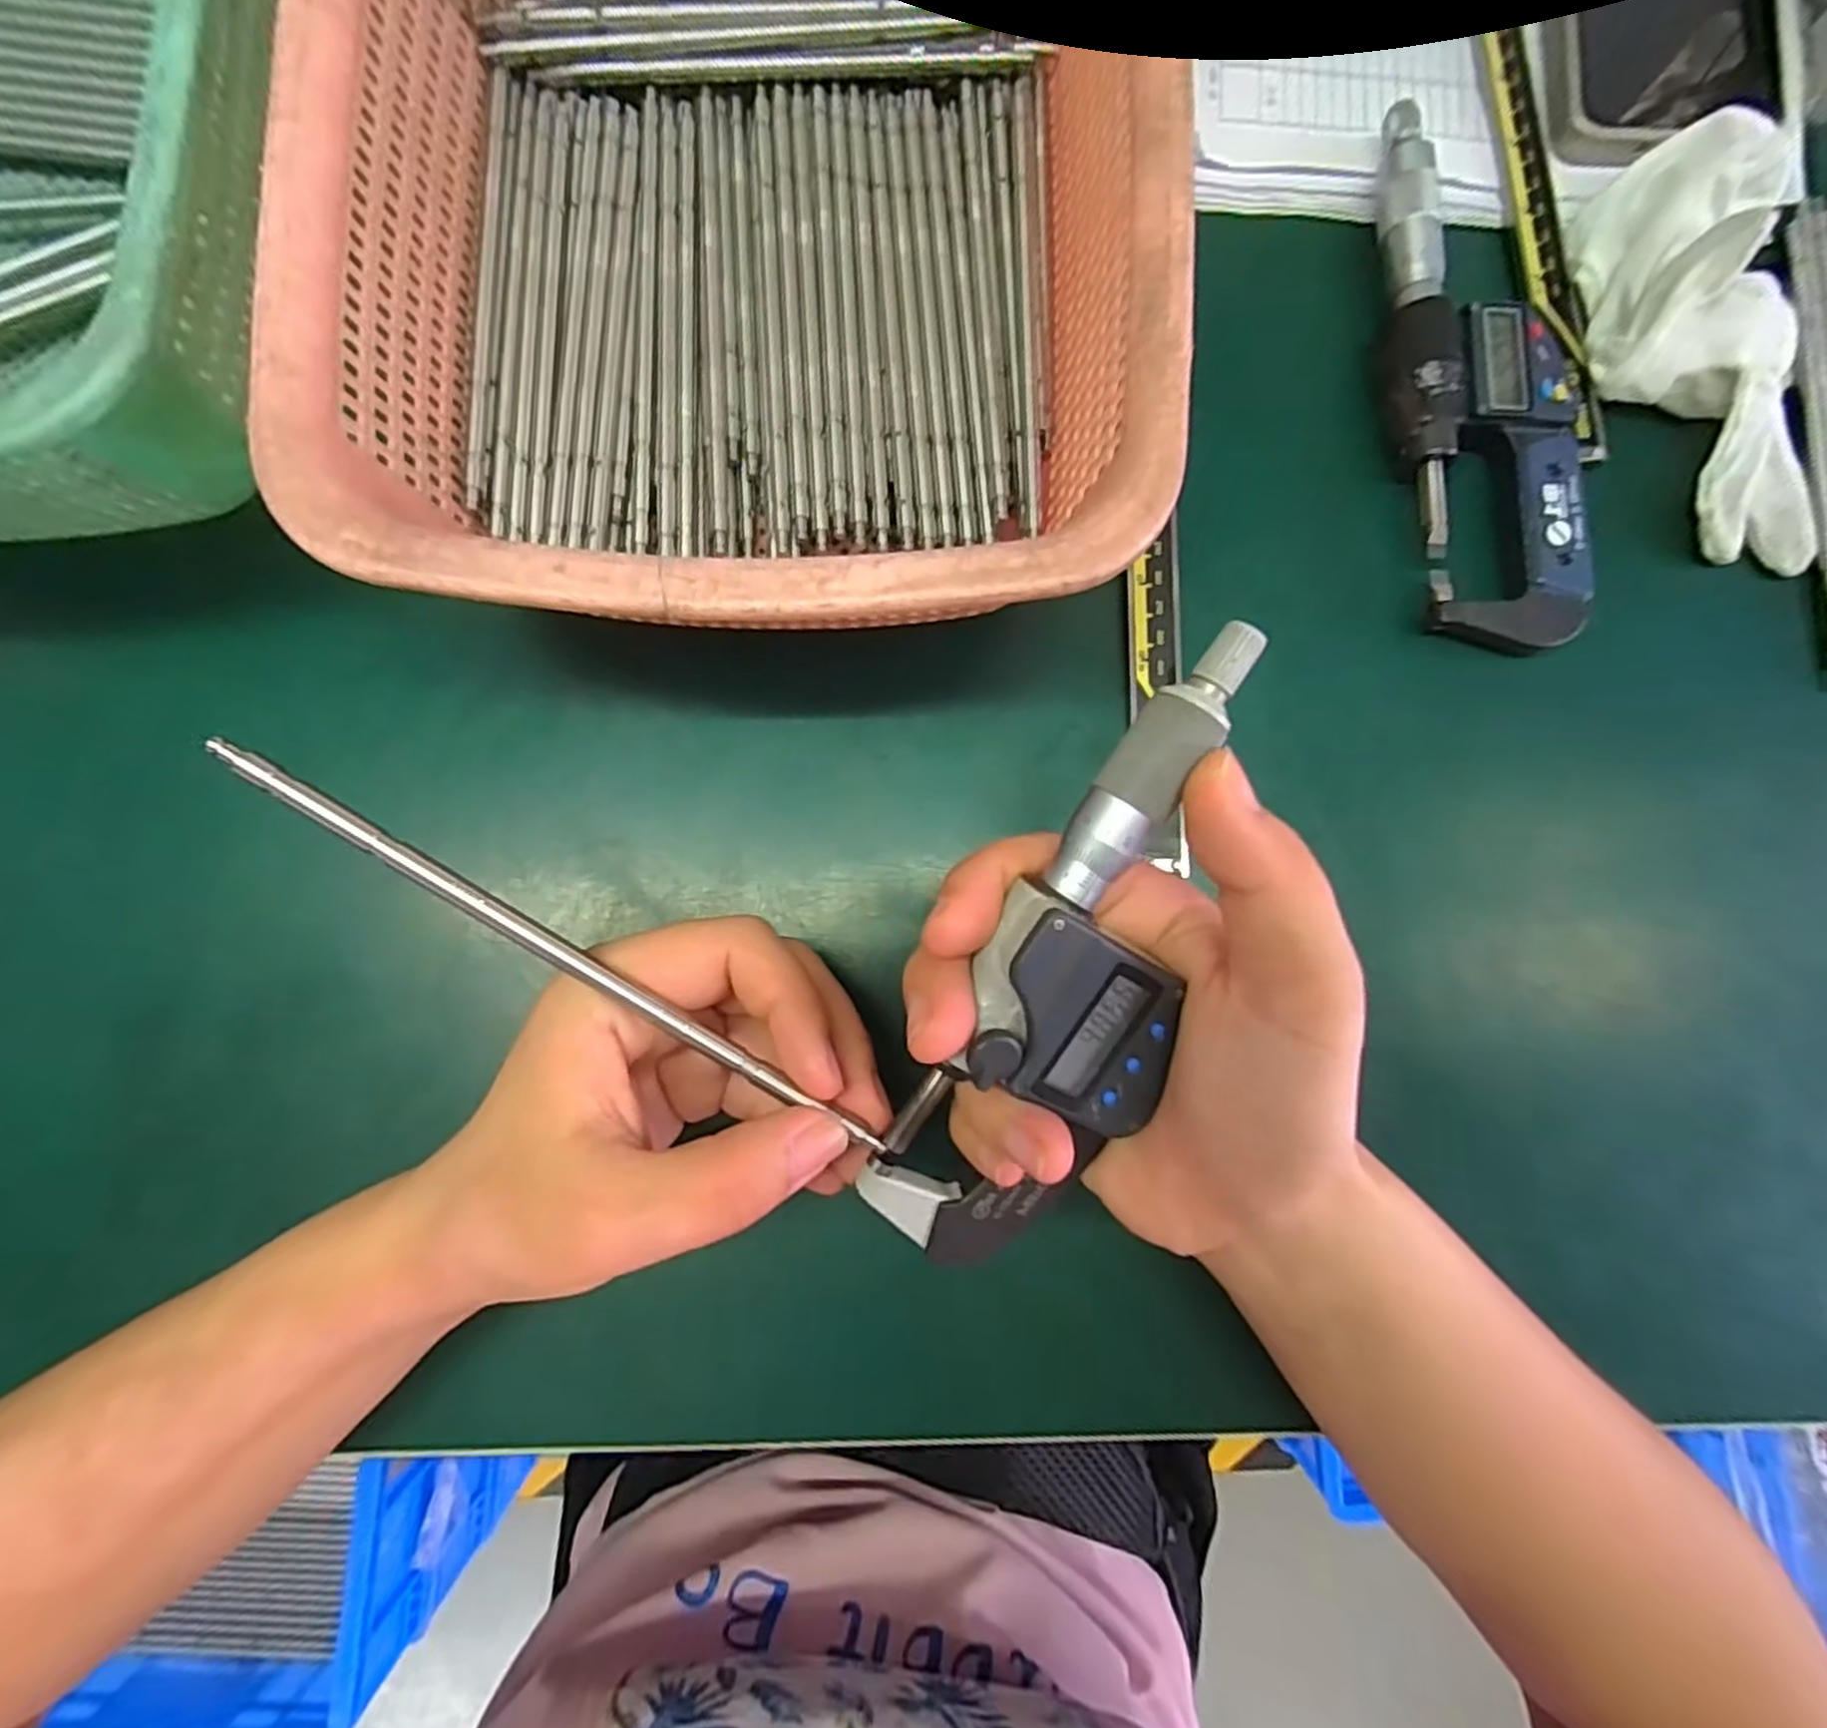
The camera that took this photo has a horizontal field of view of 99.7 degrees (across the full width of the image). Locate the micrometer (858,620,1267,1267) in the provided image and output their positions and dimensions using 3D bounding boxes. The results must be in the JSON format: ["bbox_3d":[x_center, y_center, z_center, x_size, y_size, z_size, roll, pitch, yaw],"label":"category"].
[{"bbox_3d":[0.037,0.026,0.173,0.052,0.025,0.157,20,103,1],"label":"micrometer"}]

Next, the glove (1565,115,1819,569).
[{"bbox_3d":[0.257,-0.167,0.242,0.066,0.024,0.138,-3,84,-2],"label":"glove"}]

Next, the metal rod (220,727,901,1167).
[{"bbox_3d":[-0.074,0.021,0.169,0.161,0.006,0.004,34,84,-9],"label":"metal rod"}]

